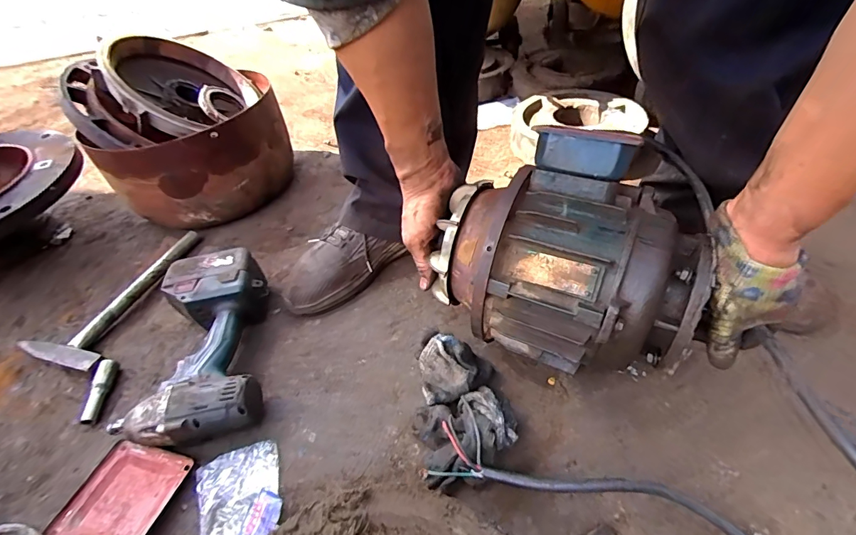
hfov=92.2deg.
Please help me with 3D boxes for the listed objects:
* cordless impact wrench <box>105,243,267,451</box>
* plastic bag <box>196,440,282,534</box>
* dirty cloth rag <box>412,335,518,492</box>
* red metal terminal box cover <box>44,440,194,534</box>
[{"bbox_3d":[-0.275,0.091,0.503,0.151,0.078,0.238,-11,44,-4],"label":"cordless impact wrench"},{"bbox_3d":[-0.181,0.226,0.393,0.080,0.026,0.108,-23,46,-15],"label":"plastic bag"},{"bbox_3d":[0.031,0.141,0.426,0.098,0.058,0.143,-12,44,-4],"label":"dirty cloth rag"},{"bbox_3d":[-0.306,0.233,0.412,0.097,0.011,0.101,6,46,14],"label":"red metal terminal box cover"}]

